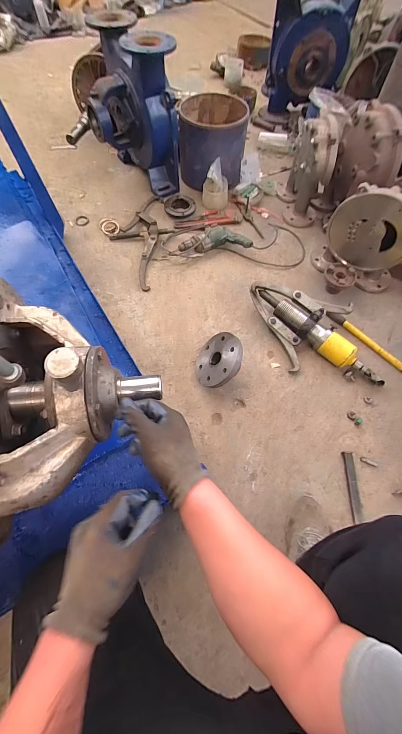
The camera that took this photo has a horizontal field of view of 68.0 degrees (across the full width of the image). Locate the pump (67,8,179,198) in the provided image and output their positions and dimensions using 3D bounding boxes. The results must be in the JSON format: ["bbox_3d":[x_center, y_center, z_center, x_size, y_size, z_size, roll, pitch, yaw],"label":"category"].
[{"bbox_3d":[-0.350,-1.067,1.279,0.368,0.492,0.464,-34,70,-16],"label":"pump"}]

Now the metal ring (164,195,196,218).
[{"bbox_3d":[-0.096,-0.744,1.372,0.139,0.021,0.139,-2,65,-2],"label":"metal ring"}]

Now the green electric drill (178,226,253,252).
[{"bbox_3d":[0.058,-0.537,1.261,0.298,0.067,0.116,-1,65,-2],"label":"green electric drill"}]

